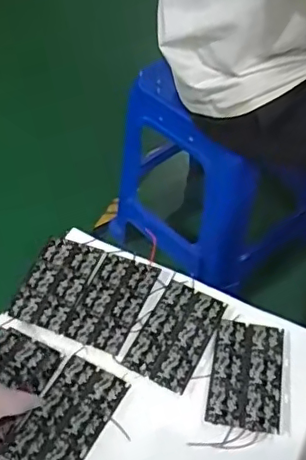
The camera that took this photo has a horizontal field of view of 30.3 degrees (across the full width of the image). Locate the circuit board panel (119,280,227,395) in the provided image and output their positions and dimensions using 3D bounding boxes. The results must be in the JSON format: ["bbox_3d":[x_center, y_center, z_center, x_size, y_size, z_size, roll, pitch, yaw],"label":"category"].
[{"bbox_3d":[0.031,0.142,0.780,0.091,0.008,0.147,22,53,18],"label":"circuit board panel"}]

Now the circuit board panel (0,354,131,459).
[{"bbox_3d":[-0.107,0.238,0.715,0.091,0.005,0.155,24,53,20],"label":"circuit board panel"}]

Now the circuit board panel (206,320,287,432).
[{"bbox_3d":[0.123,0.187,0.740,0.092,0.009,0.146,8,50,7],"label":"circuit board panel"}]

